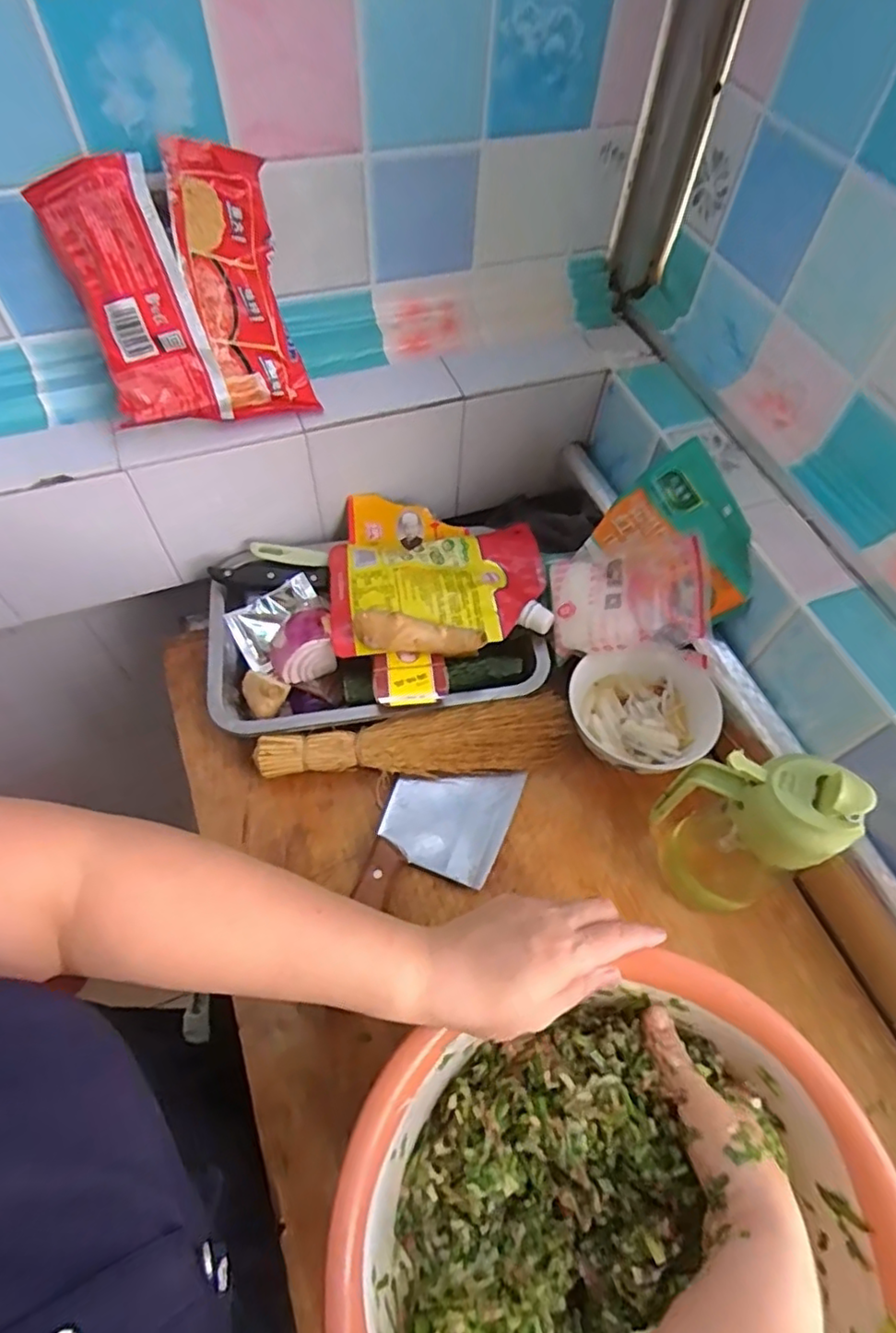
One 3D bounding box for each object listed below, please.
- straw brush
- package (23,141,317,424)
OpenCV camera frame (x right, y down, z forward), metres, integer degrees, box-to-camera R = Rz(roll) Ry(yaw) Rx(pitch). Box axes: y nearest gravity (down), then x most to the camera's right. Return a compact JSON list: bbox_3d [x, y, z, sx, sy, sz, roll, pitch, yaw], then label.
[{"bbox_3d":[-0.028,0.067,0.536,0.262,0.054,0.048,-6,59,-7],"label":"straw brush"},{"bbox_3d":[-0.199,-0.278,0.483,0.157,0.179,0.052,-19,33,-16],"label":"package"}]

